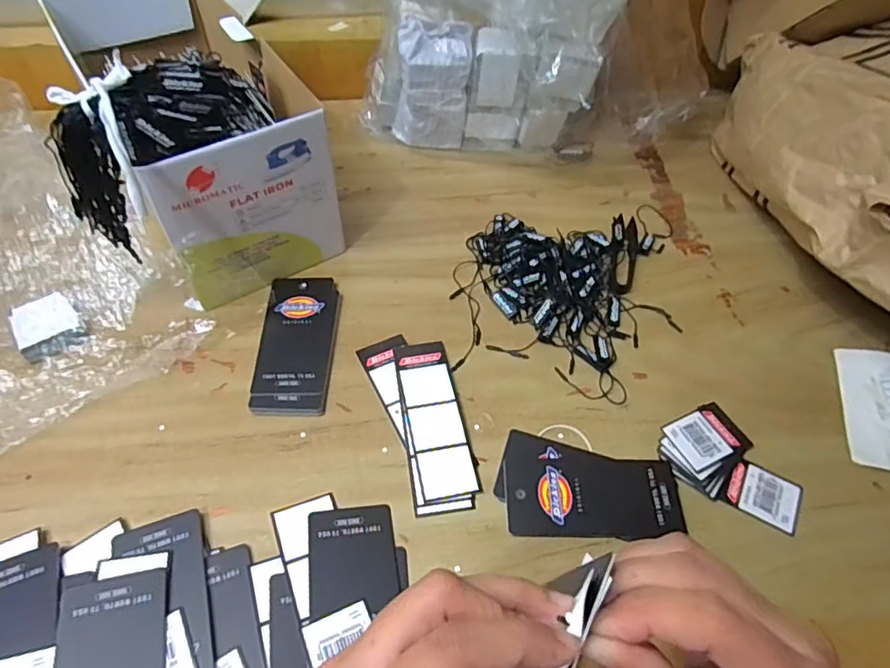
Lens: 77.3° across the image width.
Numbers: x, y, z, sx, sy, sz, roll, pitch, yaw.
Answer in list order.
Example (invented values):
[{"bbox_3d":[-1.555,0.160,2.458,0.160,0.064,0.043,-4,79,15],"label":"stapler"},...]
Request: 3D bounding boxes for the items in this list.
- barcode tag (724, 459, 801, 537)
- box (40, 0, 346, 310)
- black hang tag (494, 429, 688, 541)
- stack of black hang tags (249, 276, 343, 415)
[{"bbox_3d":[0.206,0.103,0.357,0.041,0.004,0.038,25,56,16],"label":"barcode tag"},{"bbox_3d":[-0.205,-0.166,0.463,0.125,0.132,0.292,-28,58,-21],"label":"box"},{"bbox_3d":[0.091,0.097,0.355,0.111,0.004,0.064,5,53,2],"label":"black hang tag"},{"bbox_3d":[-0.110,0.006,0.414,0.053,0.009,0.120,0,53,-2],"label":"stack of black hang tags"}]

